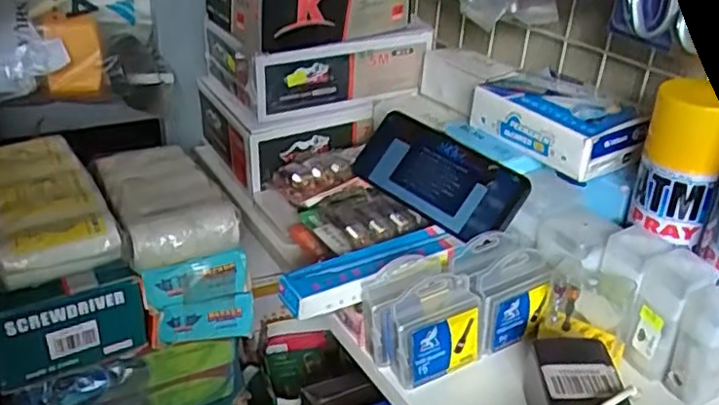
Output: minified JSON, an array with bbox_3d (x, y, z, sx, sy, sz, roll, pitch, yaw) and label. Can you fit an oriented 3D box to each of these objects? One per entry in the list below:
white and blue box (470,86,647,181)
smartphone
[{"bbox_3d":[0.170,-0.073,0.605,0.062,0.045,0.154,-15,33,-32],"label":"white and blue box"},{"bbox_3d":[0.068,-0.026,0.611,0.168,0.015,0.075,34,84,35],"label":"smartphone"}]

